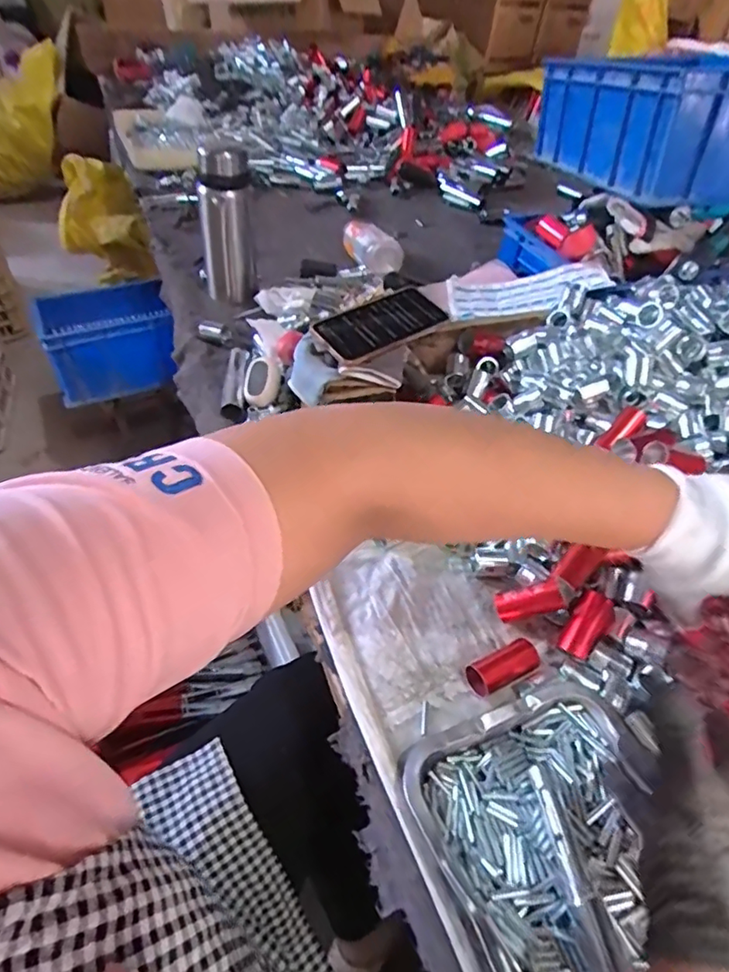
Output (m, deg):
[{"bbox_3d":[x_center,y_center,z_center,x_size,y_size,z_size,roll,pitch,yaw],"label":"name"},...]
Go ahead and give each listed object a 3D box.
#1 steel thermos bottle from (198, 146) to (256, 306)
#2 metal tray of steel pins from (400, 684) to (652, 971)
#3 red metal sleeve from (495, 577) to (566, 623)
[{"bbox_3d":[-0.206,-0.386,0.816,0.074,0.214,0.074,-6,47,-12],"label":"steel thermos bottle"},{"bbox_3d":[0.154,0.269,0.364,0.176,0.028,0.247,-15,50,-20],"label":"metal tray of steel pins"},{"bbox_3d":[0.155,0.109,0.513,0.059,0.021,0.024,-20,43,19],"label":"red metal sleeve"}]

